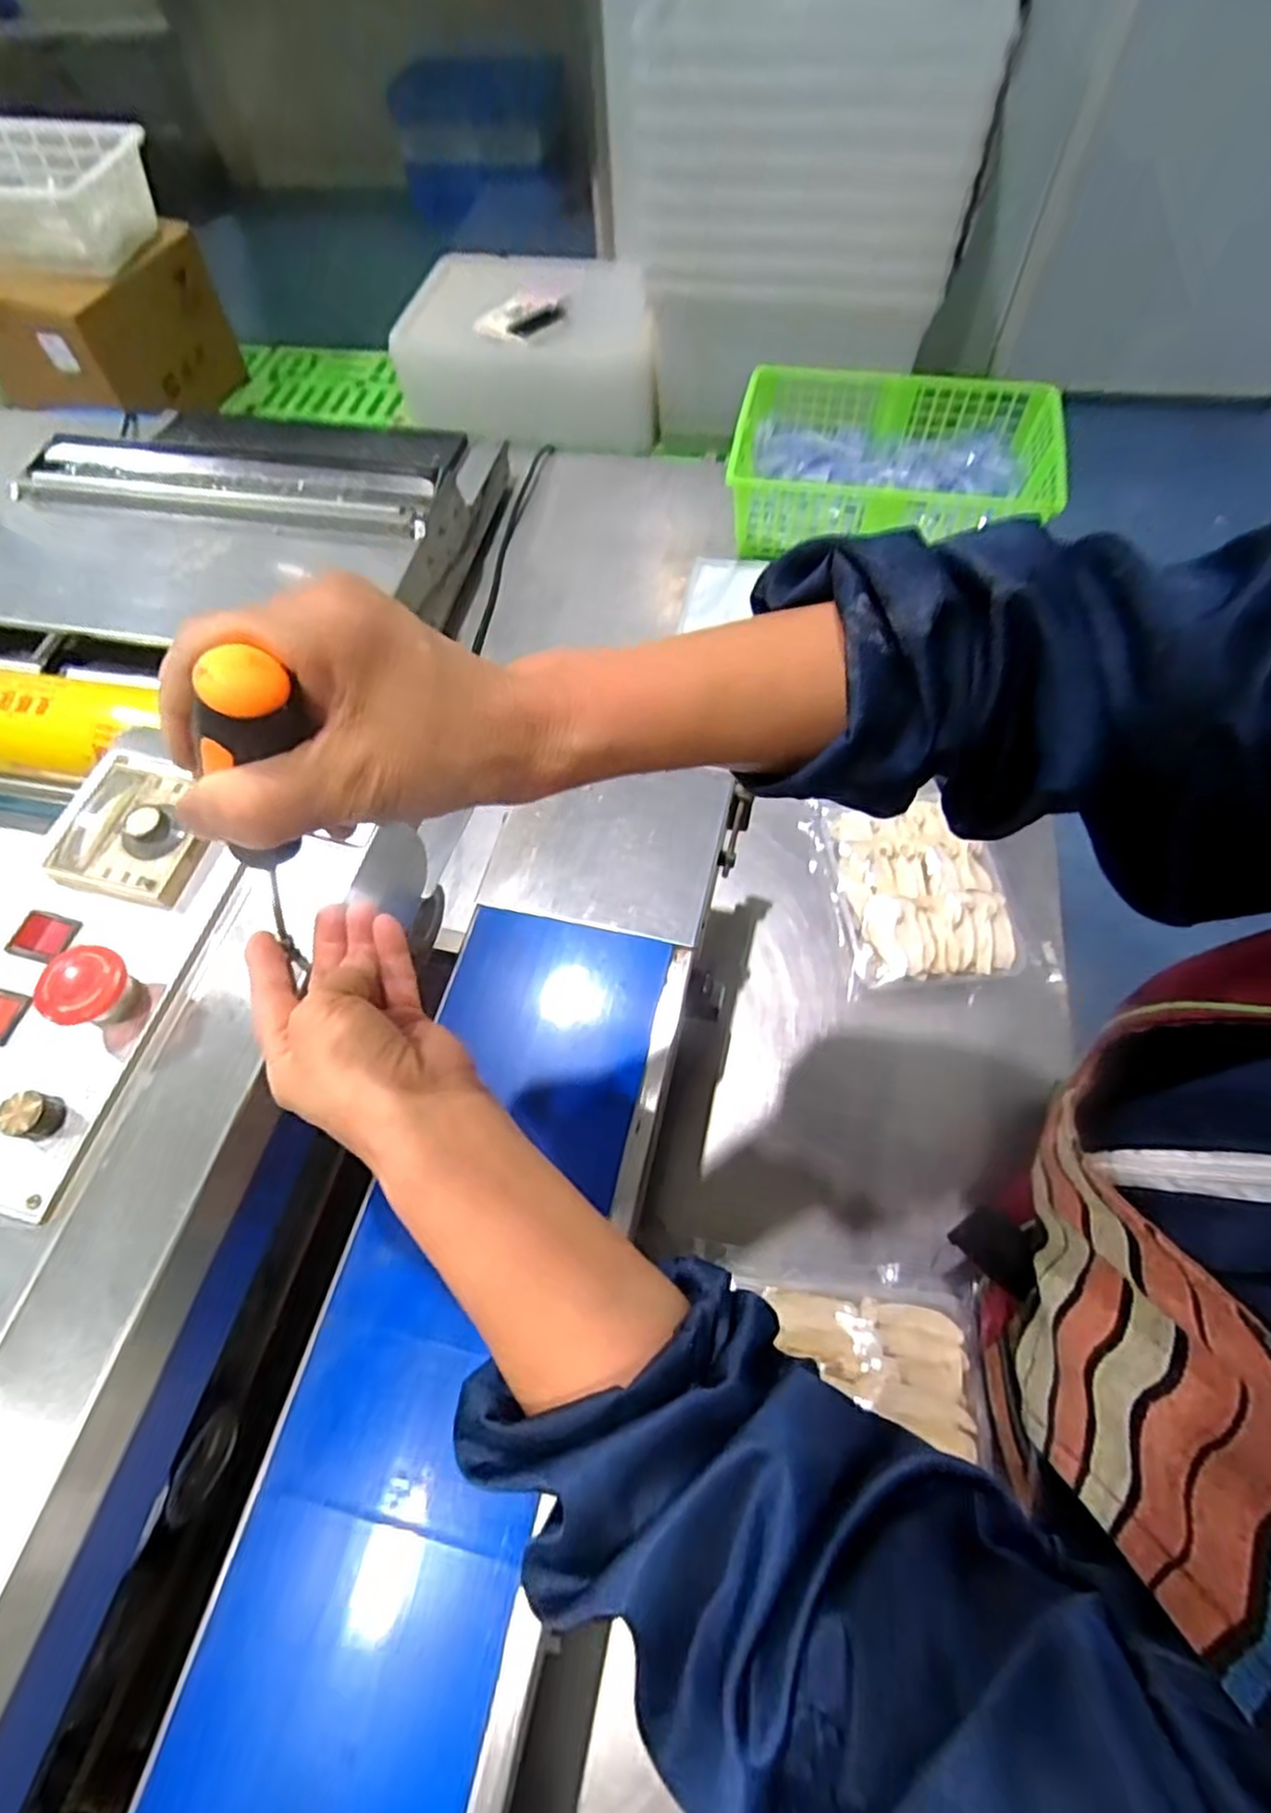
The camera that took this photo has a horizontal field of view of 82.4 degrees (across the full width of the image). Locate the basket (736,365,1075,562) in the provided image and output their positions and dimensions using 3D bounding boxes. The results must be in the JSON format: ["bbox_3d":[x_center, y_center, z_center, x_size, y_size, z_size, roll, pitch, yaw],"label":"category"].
[{"bbox_3d":[0.296,-0.516,0.839,0.338,0.081,0.219,6,64,7],"label":"basket"}]

